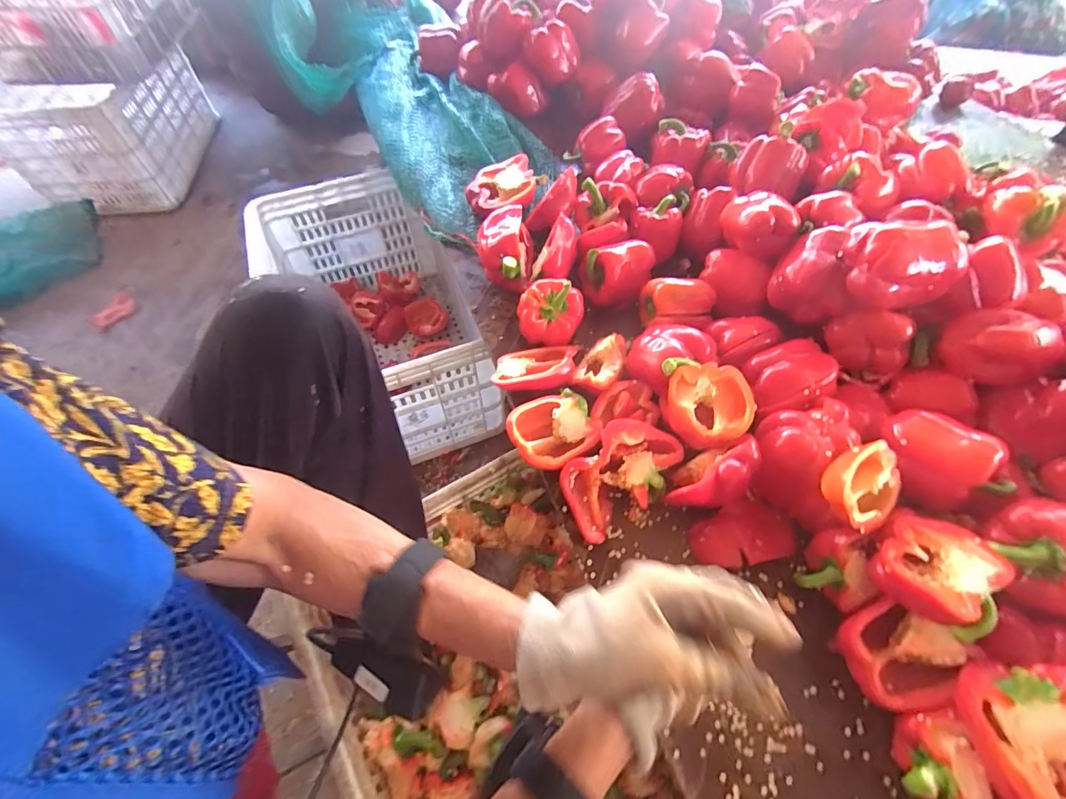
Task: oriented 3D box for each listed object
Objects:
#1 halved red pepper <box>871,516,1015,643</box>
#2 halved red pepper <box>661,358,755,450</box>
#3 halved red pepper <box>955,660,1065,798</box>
[{"bbox_3d":[0.337,0.146,0.398,0.079,0.054,0.077,36,66,20],"label":"halved red pepper"},{"bbox_3d":[0.182,0.001,0.485,0.079,0.045,0.091,-3,59,-1],"label":"halved red pepper"},{"bbox_3d":[0.366,0.252,0.330,0.081,0.032,0.108,-17,72,22],"label":"halved red pepper"}]

